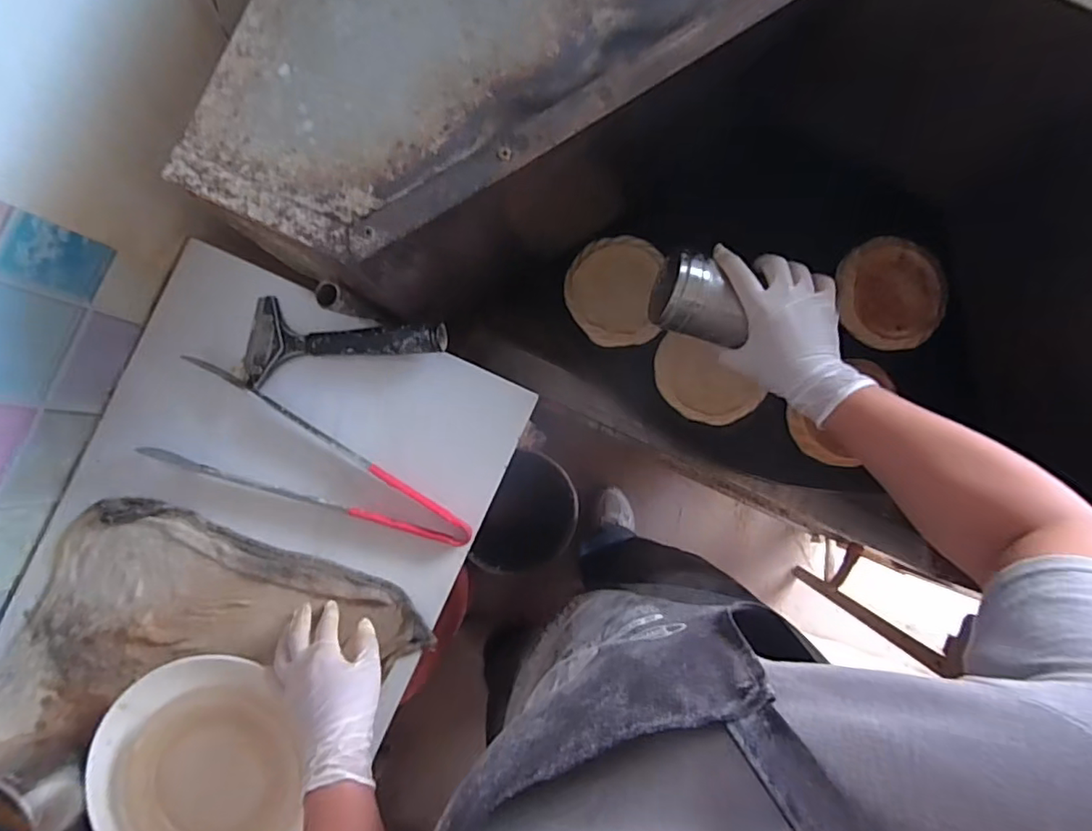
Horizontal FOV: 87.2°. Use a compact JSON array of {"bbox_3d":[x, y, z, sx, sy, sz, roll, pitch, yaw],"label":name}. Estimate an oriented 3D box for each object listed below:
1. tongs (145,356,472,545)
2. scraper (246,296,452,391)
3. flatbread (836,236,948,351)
[{"bbox_3d":[-0.224,0.053,0.566,0.315,0.024,0.101,23,88,1],"label":"tongs"},{"bbox_3d":[-0.203,-0.059,0.562,0.207,0.041,0.092,9,88,1],"label":"scraper"},{"bbox_3d":[0.412,-0.146,0.684,0.108,0.026,0.133,-7,88,0],"label":"flatbread"}]

